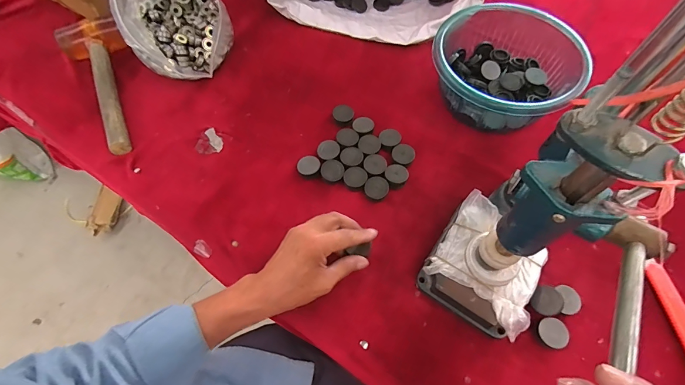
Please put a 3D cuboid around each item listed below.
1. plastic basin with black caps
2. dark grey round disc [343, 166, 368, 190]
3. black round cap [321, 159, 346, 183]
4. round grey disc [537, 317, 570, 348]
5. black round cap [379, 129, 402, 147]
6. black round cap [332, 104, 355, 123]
[{"bbox_3d":[0.239,-0.192,0.521,0.191,0.086,0.193,0,61,1],"label":"plastic basin with black caps"},{"bbox_3d":[0.018,-0.020,0.477,0.033,0.014,0.030,1,64,1],"label":"dark grey round disc"},{"bbox_3d":[-0.013,-0.030,0.481,0.031,0.014,0.030,0,64,1],"label":"black round cap"},{"bbox_3d":[0.234,0.155,0.374,0.029,0.004,0.031,-10,53,14],"label":"round grey disc"},{"bbox_3d":[0.070,-0.077,0.506,0.032,0.022,0.030,0,64,1],"label":"black round cap"},{"bbox_3d":[0.002,-0.120,0.522,0.032,0.016,0.026,15,66,8],"label":"black round cap"}]

